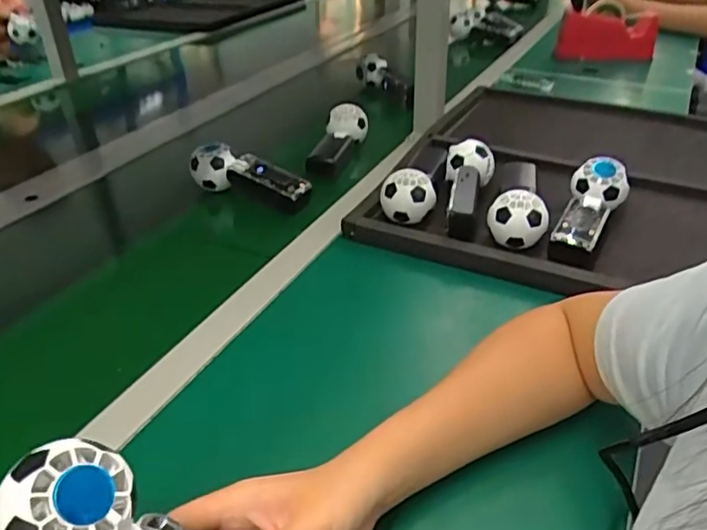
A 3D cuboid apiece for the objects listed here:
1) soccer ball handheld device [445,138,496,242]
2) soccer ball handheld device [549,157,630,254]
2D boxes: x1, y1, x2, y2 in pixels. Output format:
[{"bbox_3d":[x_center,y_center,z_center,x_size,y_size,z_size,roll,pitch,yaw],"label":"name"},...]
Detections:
[{"bbox_3d":[0.132,-0.087,0.710,0.055,0.061,0.159,6,35,12],"label":"soccer ball handheld device"},{"bbox_3d":[0.266,-0.065,0.675,0.058,0.057,0.150,15,38,25],"label":"soccer ball handheld device"}]

